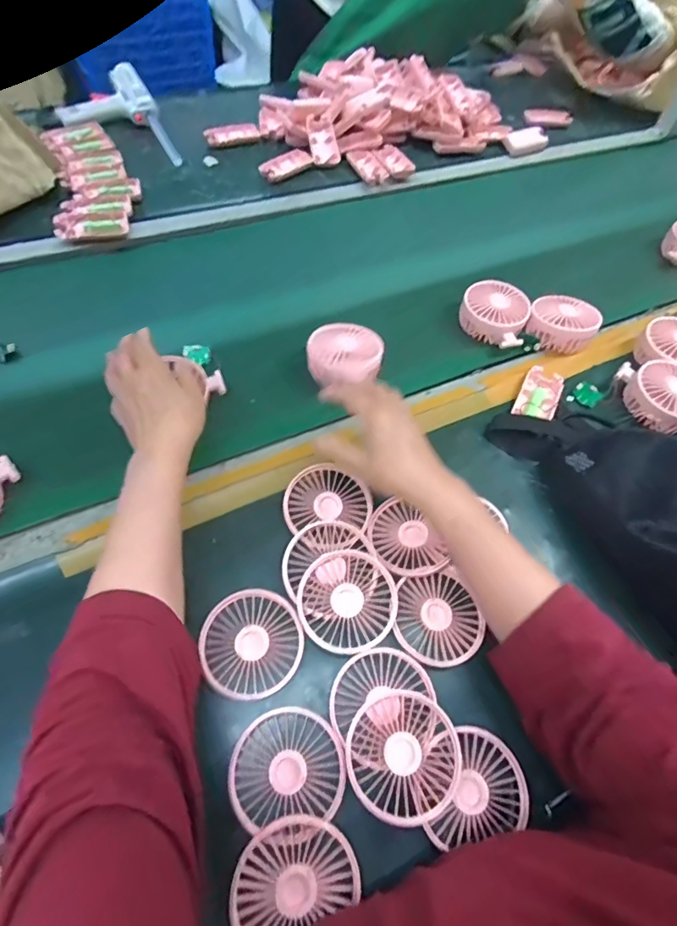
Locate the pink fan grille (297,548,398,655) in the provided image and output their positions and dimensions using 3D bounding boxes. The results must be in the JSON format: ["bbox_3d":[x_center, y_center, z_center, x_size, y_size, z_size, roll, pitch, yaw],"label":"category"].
[{"bbox_3d":[0.008,0.125,0.435,0.087,0.017,0.086,1,60,-2],"label":"pink fan grille"}]

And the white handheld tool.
[{"bbox_3d":[-0.389,-0.598,0.831,0.160,0.036,0.306,-24,64,-16],"label":"white handheld tool"}]

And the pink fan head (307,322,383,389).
[{"bbox_3d":[0.008,-0.126,0.560,0.085,0.036,0.097,17,61,7],"label":"pink fan head"}]

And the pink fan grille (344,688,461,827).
[{"bbox_3d":[0.051,0.231,0.380,0.086,0.013,0.087,1,60,-2],"label":"pink fan grille"}]

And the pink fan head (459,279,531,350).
[{"bbox_3d":[0.206,-0.198,0.639,0.085,0.035,0.093,18,61,7],"label":"pink fan head"}]

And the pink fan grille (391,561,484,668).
[{"bbox_3d":[0.091,0.143,0.443,0.081,0.013,0.082,1,60,-2],"label":"pink fan grille"}]

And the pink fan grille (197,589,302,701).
[{"bbox_3d":[-0.075,0.156,0.418,0.084,0.007,0.086,1,60,-2],"label":"pink fan grille"}]

